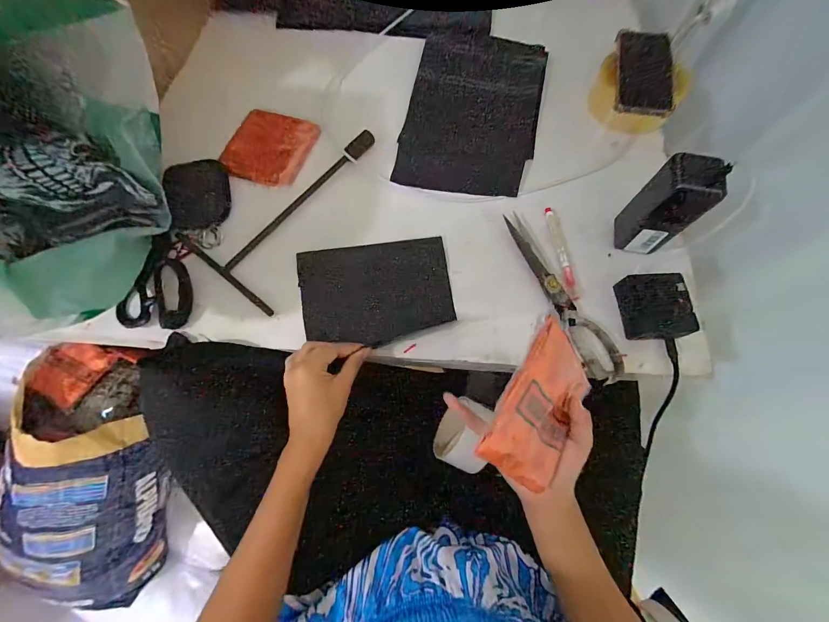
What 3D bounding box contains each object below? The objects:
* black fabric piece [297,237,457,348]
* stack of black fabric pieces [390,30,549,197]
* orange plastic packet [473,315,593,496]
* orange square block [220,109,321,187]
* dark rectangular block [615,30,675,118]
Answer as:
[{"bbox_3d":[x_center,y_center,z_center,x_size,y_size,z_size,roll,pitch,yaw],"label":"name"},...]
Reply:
[{"bbox_3d":[-0.050,-0.026,0.462,0.190,0.012,0.135,-9,71,-4],"label":"black fabric piece"},{"bbox_3d":[0.098,-0.330,0.561,0.204,0.021,0.331,11,71,3],"label":"stack of black fabric pieces"},{"bbox_3d":[0.108,0.082,0.292,0.010,0.125,0.116,19,71,47],"label":"orange plastic packet"},{"bbox_3d":[-0.219,-0.248,0.532,0.119,0.010,0.130,15,72,5],"label":"orange square block"},{"bbox_3d":[0.340,-0.353,0.518,0.074,0.014,0.161,6,75,13],"label":"dark rectangular block"}]

